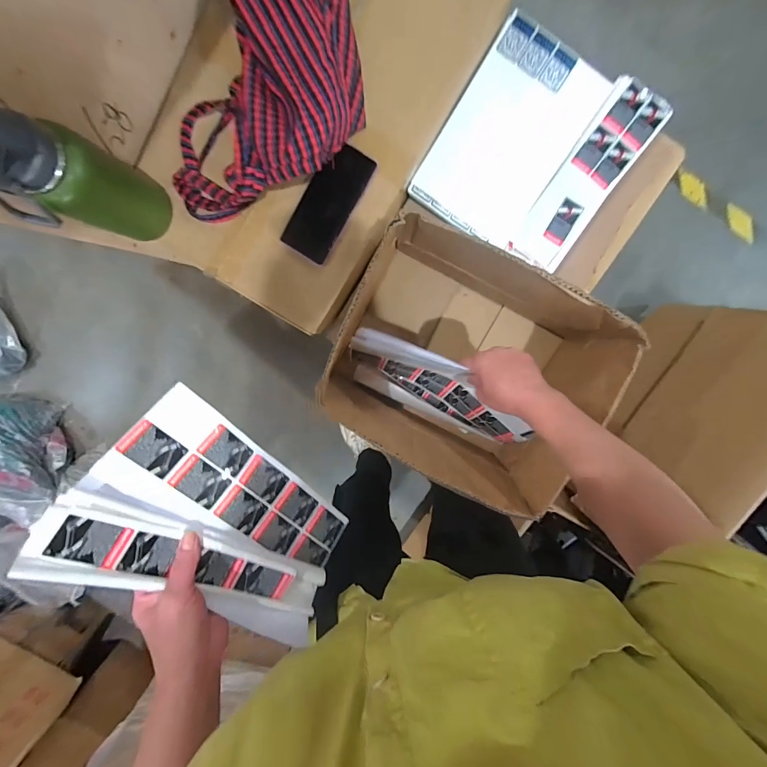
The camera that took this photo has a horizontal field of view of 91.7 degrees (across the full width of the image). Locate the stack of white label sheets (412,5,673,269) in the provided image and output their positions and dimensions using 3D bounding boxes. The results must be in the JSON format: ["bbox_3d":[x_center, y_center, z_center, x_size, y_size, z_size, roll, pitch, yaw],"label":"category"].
[{"bbox_3d":[0.225,-0.348,0.566,0.264,0.033,0.276,31,99,-1],"label":"stack of white label sheets"}]

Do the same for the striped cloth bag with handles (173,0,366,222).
[{"bbox_3d":[-0.171,-0.387,0.479,0.285,0.083,0.273,-14,98,6],"label":"striped cloth bag with handles"}]

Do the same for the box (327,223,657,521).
[{"bbox_3d":[0.107,-0.031,0.534,0.327,0.233,0.257,27,99,-1],"label":"box"}]

